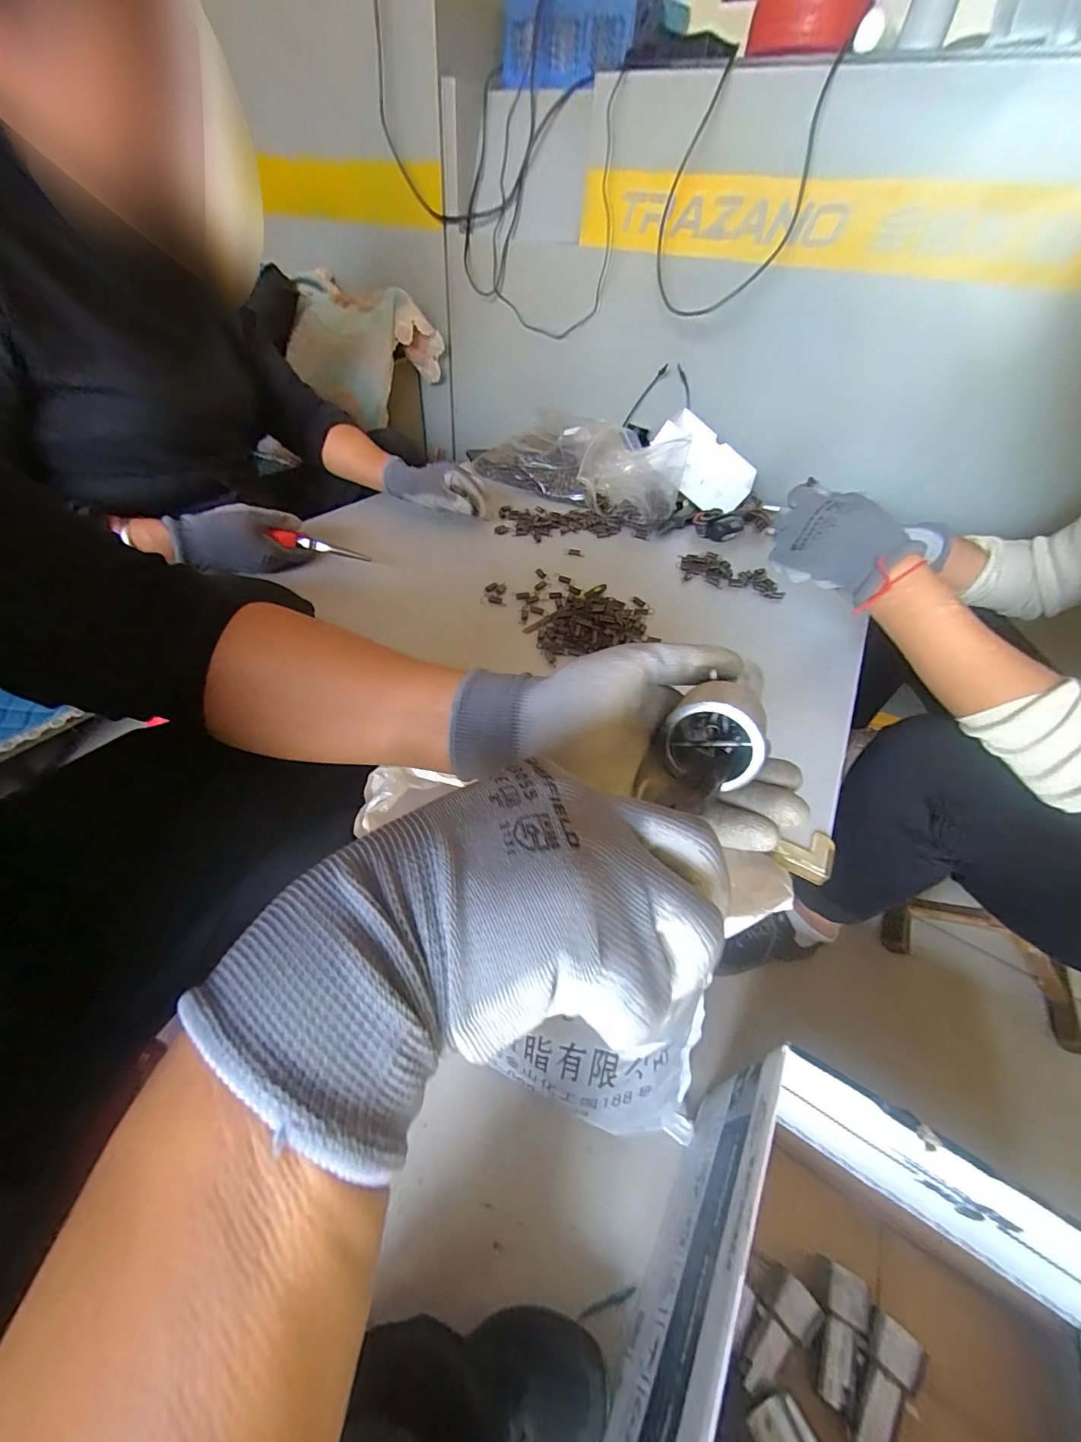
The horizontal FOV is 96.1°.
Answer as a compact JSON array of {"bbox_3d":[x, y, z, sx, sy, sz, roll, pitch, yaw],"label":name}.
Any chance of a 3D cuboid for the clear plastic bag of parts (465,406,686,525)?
[{"bbox_3d":[0.044,-0.454,0.863,0.429,0.141,0.110,33,50,25],"label":"clear plastic bag of parts"}]

